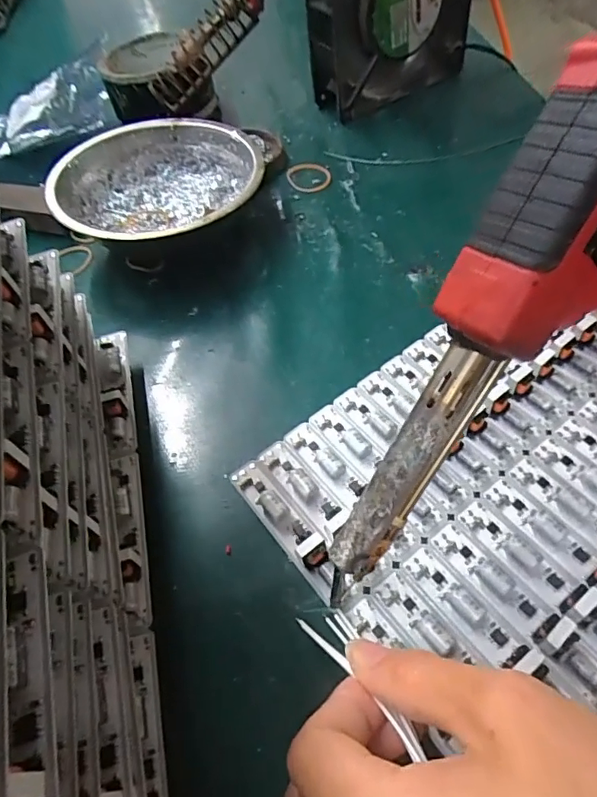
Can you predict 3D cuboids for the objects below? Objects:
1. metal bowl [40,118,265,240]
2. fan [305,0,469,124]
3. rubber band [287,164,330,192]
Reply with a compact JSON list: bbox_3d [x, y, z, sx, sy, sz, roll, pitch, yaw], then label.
[{"bbox_3d":[-0.087,-0.130,0.330,0.123,0.037,0.126,-3,54,4],"label":"metal bowl"},{"bbox_3d":[0.064,-0.278,0.371,0.117,0.123,0.042,-21,55,-10],"label":"fan"},{"bbox_3d":[0.007,-0.155,0.360,0.029,0.004,0.038,-15,55,-5],"label":"rubber band"}]

